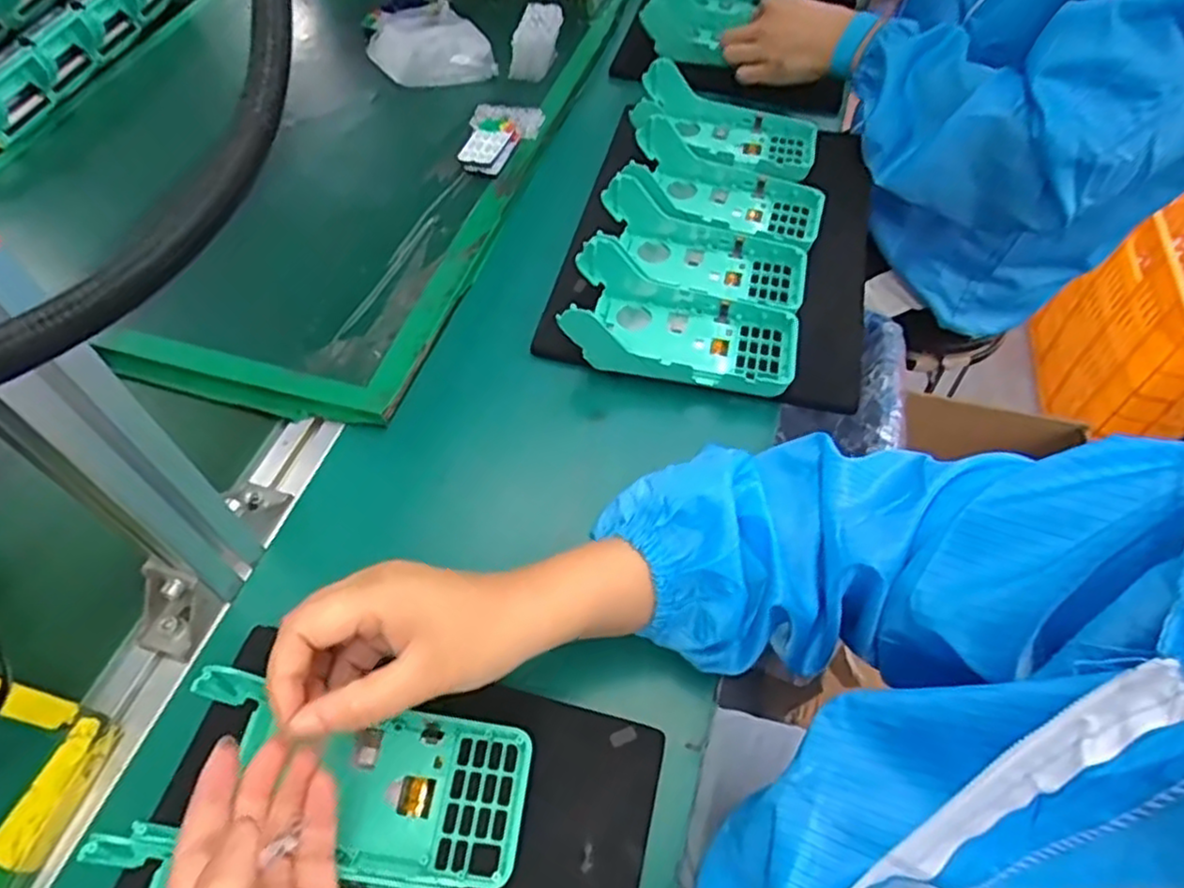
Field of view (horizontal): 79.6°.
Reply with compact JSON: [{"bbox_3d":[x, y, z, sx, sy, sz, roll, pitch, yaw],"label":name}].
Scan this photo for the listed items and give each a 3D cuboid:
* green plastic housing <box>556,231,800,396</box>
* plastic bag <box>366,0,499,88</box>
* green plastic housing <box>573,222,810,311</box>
[{"bbox_3d":[0.067,-0.093,0.521,0.168,0.050,0.086,10,55,8],"label":"green plastic housing"},{"bbox_3d":[-0.175,-0.428,0.748,0.110,0.024,0.149,-18,60,-13],"label":"plastic bag"},{"bbox_3d":[0.083,-0.150,0.560,0.172,0.053,0.087,9,55,8],"label":"green plastic housing"}]

